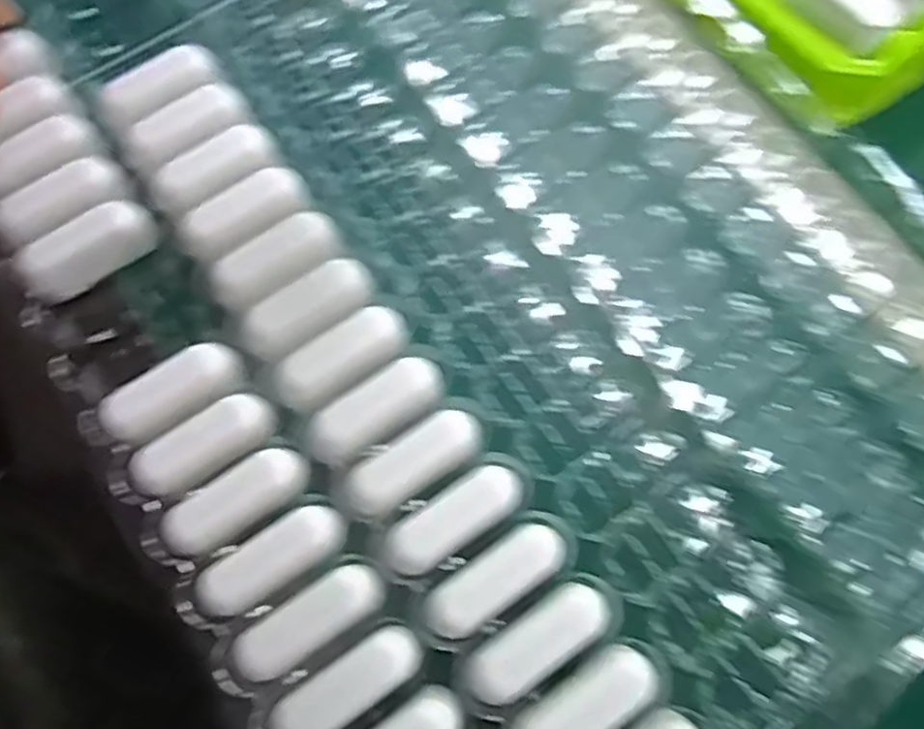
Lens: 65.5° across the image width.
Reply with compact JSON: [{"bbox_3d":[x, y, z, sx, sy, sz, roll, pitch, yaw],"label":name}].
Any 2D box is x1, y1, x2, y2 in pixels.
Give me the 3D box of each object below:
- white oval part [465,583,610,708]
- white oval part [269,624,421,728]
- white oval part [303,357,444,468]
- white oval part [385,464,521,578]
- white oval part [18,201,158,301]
[{"bbox_3d":[0.032,0.117,0.303,0.063,0.017,0.025,-34,74,-8],"label":"white oval part"},{"bbox_3d":[-0.046,0.131,0.293,0.062,0.012,0.024,-34,74,-8],"label":"white oval part"},{"bbox_3d":[-0.039,0.023,0.332,0.064,0.022,0.027,-35,74,-9],"label":"white oval part"},{"bbox_3d":[-0.003,0.069,0.318,0.062,0.021,0.025,-34,74,-8],"label":"white oval part"},{"bbox_3d":[-0.189,-0.058,0.368,0.066,0.030,0.023,-39,75,-10],"label":"white oval part"}]

